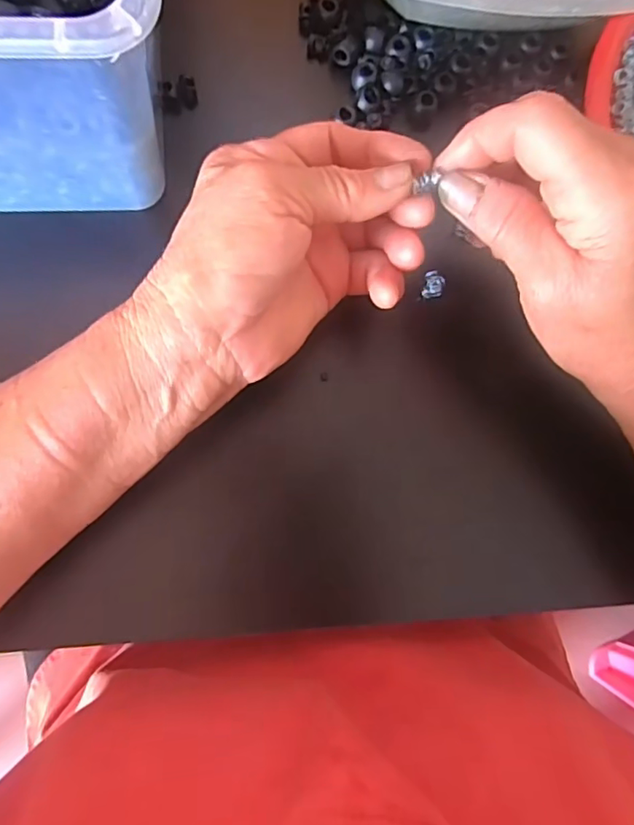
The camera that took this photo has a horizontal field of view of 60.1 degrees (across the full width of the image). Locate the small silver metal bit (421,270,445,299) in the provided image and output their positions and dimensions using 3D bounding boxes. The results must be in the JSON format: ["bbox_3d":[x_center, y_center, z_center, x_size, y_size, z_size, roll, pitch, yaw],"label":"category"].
[{"bbox_3d":[0.064,-0.070,0.301,0.011,0.006,0.014,12,82,-3],"label":"small silver metal bit"}]

